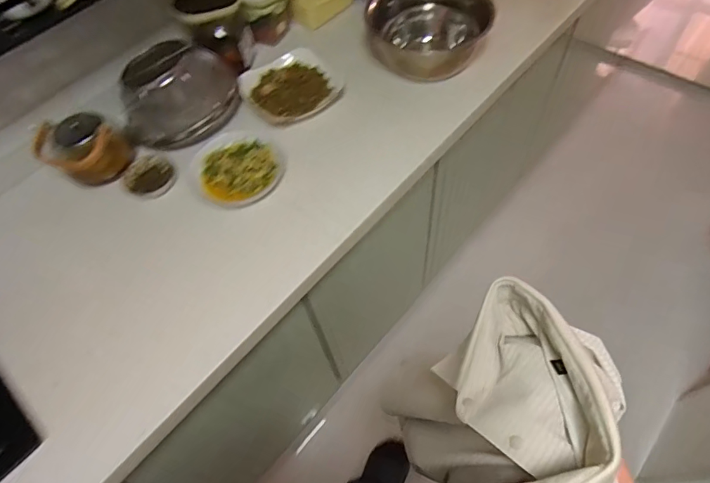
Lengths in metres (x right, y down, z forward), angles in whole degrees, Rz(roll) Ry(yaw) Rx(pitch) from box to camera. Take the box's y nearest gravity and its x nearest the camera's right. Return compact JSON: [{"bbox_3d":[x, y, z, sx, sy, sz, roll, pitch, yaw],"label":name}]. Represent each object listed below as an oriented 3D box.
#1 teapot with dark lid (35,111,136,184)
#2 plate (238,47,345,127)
[{"bbox_3d":[-0.505,-0.175,0.838,0.125,0.110,0.122,26,64,19],"label":"teapot with dark lid"},{"bbox_3d":[-0.131,-0.327,0.914,0.183,0.036,0.178,-33,61,-15],"label":"plate"}]

